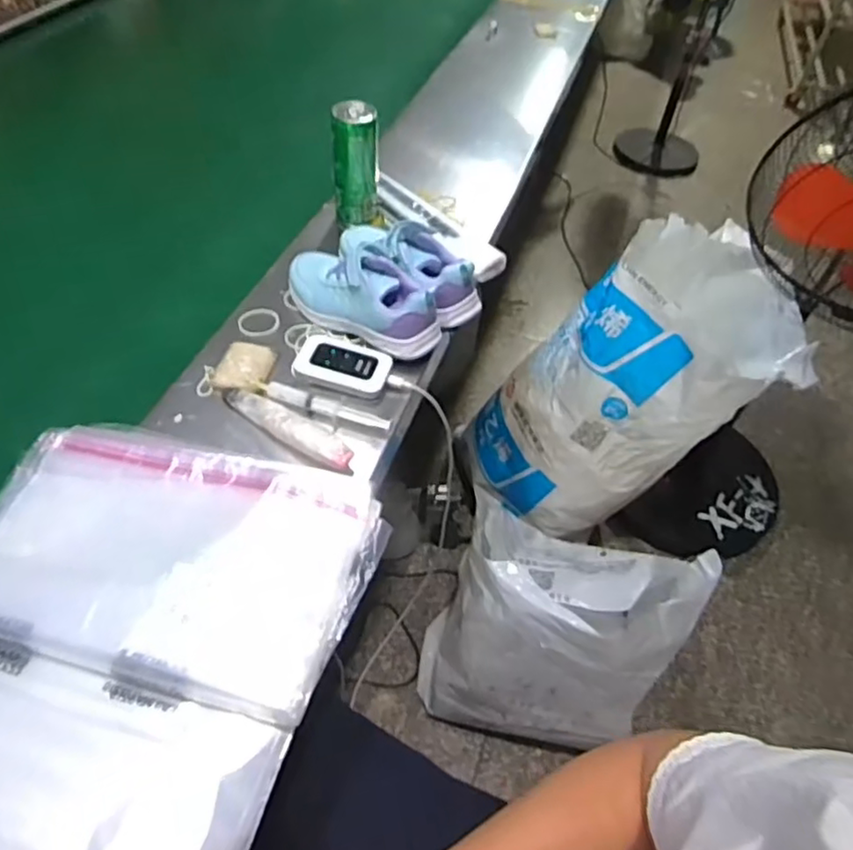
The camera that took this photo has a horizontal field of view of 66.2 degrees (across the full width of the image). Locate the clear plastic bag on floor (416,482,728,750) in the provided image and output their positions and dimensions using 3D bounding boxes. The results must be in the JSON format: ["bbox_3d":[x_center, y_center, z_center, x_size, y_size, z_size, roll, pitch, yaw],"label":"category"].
[{"bbox_3d":[0.202,0.303,1.069,0.355,0.433,0.302,17,50,7],"label":"clear plastic bag on floor"}]

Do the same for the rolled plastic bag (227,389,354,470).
[{"bbox_3d":[-0.140,0.001,0.657,0.150,0.017,0.041,24,52,14],"label":"rolled plastic bag"}]

